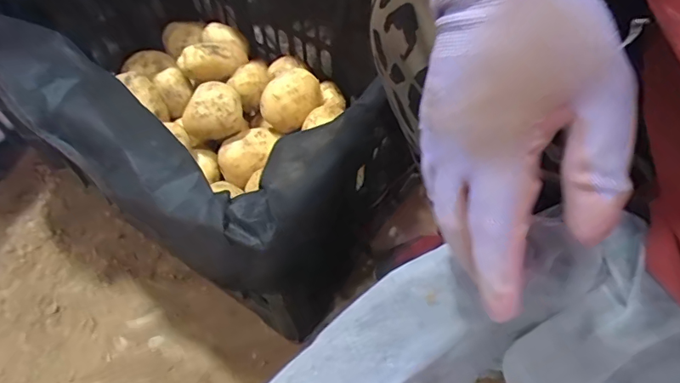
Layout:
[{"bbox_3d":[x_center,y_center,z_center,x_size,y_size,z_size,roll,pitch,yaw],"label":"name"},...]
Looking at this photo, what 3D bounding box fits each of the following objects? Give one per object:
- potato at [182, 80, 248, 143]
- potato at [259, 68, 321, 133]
[{"bbox_3d":[-0.164,-0.100,0.629,0.074,0.062,0.055,-14,59,-6],"label":"potato"},{"bbox_3d":[-0.064,-0.123,0.636,0.081,0.058,0.060,-40,64,-20],"label":"potato"}]

